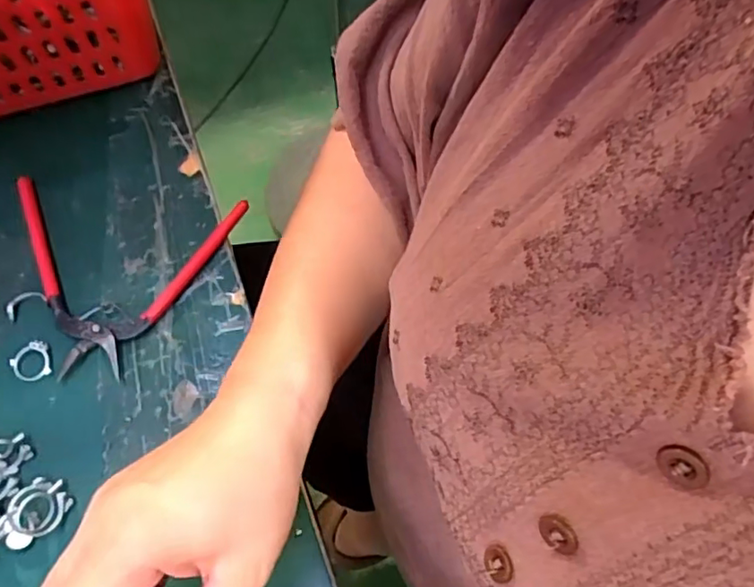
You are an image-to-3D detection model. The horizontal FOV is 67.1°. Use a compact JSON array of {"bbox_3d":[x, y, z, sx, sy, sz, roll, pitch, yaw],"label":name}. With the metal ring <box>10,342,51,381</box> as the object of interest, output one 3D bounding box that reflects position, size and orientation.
[{"bbox_3d":[-0.205,0.040,0.335,0.022,0.005,0.022,0,64,1],"label":"metal ring"}]

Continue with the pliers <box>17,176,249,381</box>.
[{"bbox_3d":[-0.170,-0.012,0.356,0.152,0.012,0.122,6,64,3],"label":"pliers"}]

